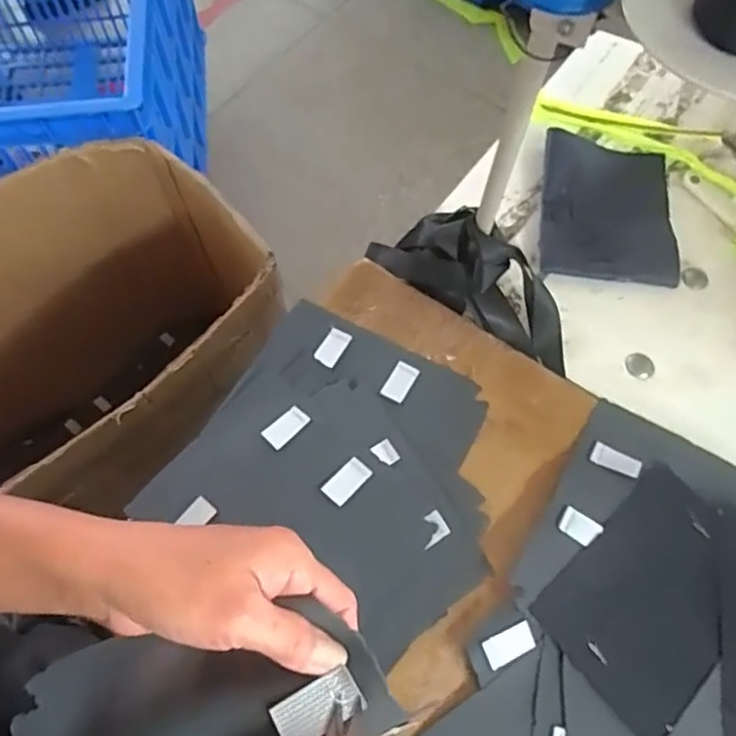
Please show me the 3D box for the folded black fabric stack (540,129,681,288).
[{"bbox_3d":[0.237,-0.160,0.609,0.127,0.023,0.165,6,65,3],"label":"folded black fabric stack"}]

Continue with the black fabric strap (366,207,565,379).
[{"bbox_3d":[0.090,-0.080,0.560,0.219,0.083,0.060,32,69,14],"label":"black fabric strap"}]

